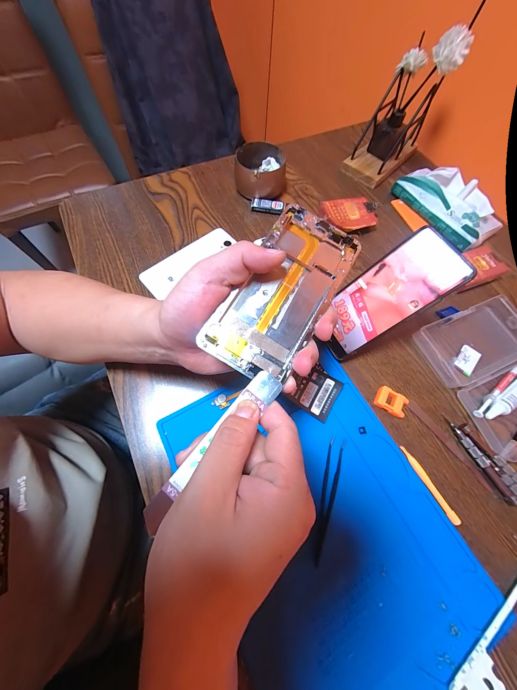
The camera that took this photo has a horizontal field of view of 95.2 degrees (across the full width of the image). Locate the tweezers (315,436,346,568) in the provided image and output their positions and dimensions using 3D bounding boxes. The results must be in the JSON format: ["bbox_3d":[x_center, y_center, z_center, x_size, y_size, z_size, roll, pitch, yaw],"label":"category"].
[{"bbox_3d":[0.071,0.155,0.245,0.016,0.004,0.114,21,68,6],"label":"tweezers"}]

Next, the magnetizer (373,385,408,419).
[{"bbox_3d":[0.159,0.069,0.286,0.036,0.013,0.026,28,69,9],"label":"magnetizer"}]

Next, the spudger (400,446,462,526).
[{"bbox_3d":[0.184,0.150,0.256,0.010,0.005,0.082,-28,71,-14],"label":"spudger"}]

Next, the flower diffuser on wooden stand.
[{"bbox_3d":[0.248,-0.402,0.403,0.094,0.168,0.160,36,70,12],"label":"flower diffuser on wooden stand"}]

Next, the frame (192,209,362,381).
[{"bbox_3d":[0.020,-0.042,0.179,0.067,0.011,0.137,33,78,10],"label":"frame"}]

